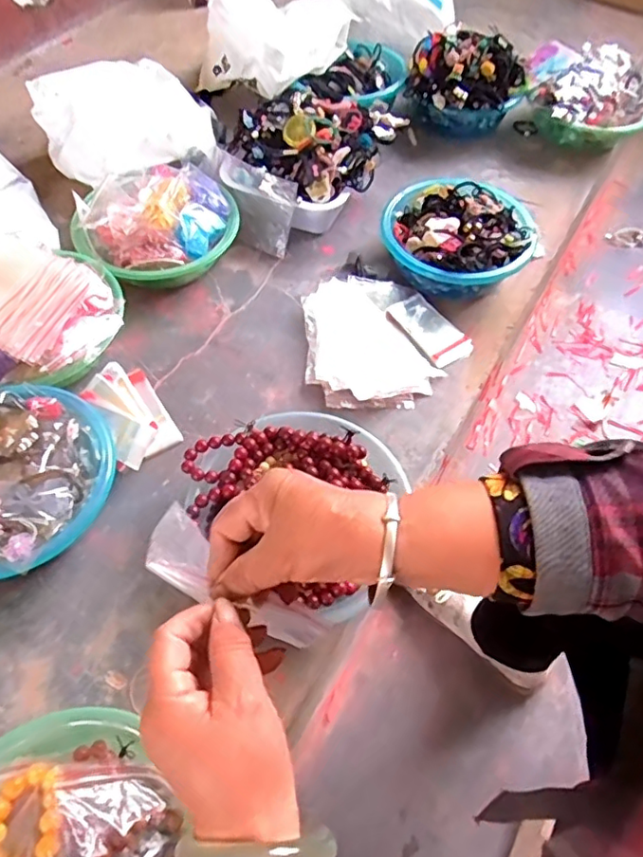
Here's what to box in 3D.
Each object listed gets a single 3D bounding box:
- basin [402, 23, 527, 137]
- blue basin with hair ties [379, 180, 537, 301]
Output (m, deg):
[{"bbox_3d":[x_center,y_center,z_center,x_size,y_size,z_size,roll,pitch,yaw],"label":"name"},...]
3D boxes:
[{"bbox_3d":[0.260,-0.633,1.041,0.187,0.126,0.158,35,64,19],"label":"basin"},{"bbox_3d":[0.204,-0.280,0.863,0.209,0.092,0.199,0,58,-1],"label":"blue basin with hair ties"}]

